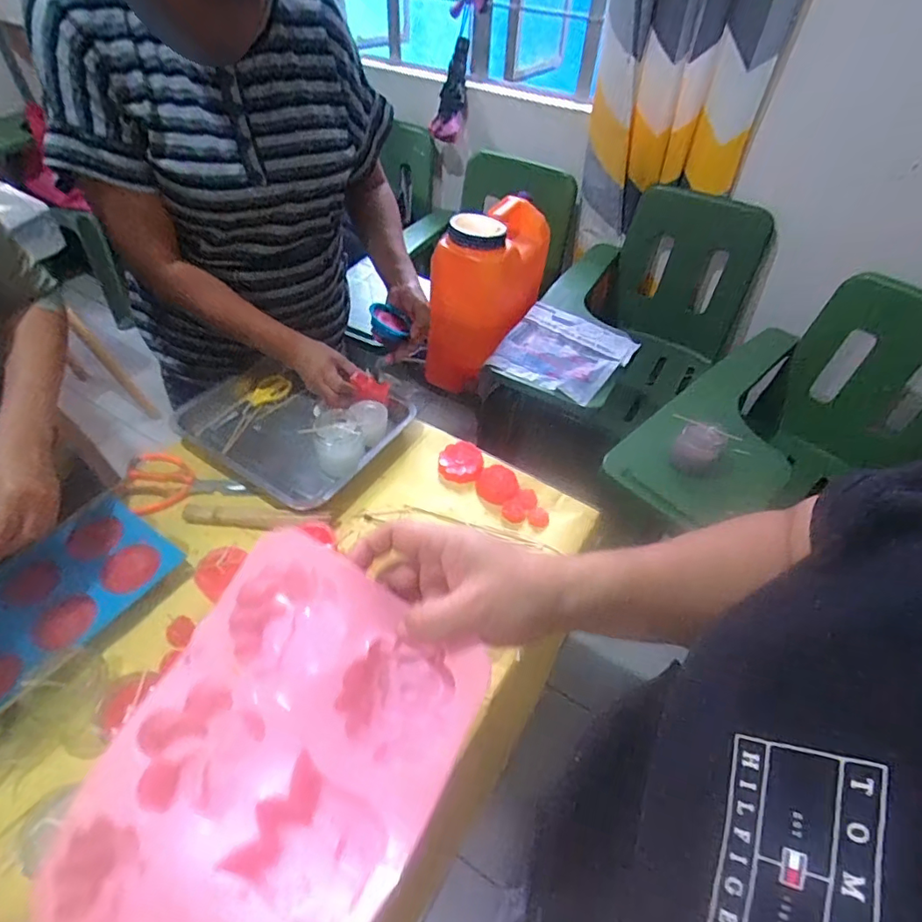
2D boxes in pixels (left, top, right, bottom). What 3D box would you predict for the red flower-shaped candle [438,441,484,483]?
[{"bbox_3d":[0.000,0.002,0.799,0.065,0.025,0.064,3,49,0],"label":"red flower-shaped candle"}]

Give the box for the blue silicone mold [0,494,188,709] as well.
[{"bbox_3d":[-0.480,0.162,0.613,0.140,0.027,0.256,35,52,6],"label":"blue silicone mold"}]

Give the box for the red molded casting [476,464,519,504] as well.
[{"bbox_3d":[0.054,0.033,0.777,0.059,0.012,0.058,1,49,-1],"label":"red molded casting"}]

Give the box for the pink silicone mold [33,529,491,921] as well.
[{"bbox_3d":[-0.108,0.177,0.285,0.167,0.049,0.241,27,71,14],"label":"pink silicone mold"}]

